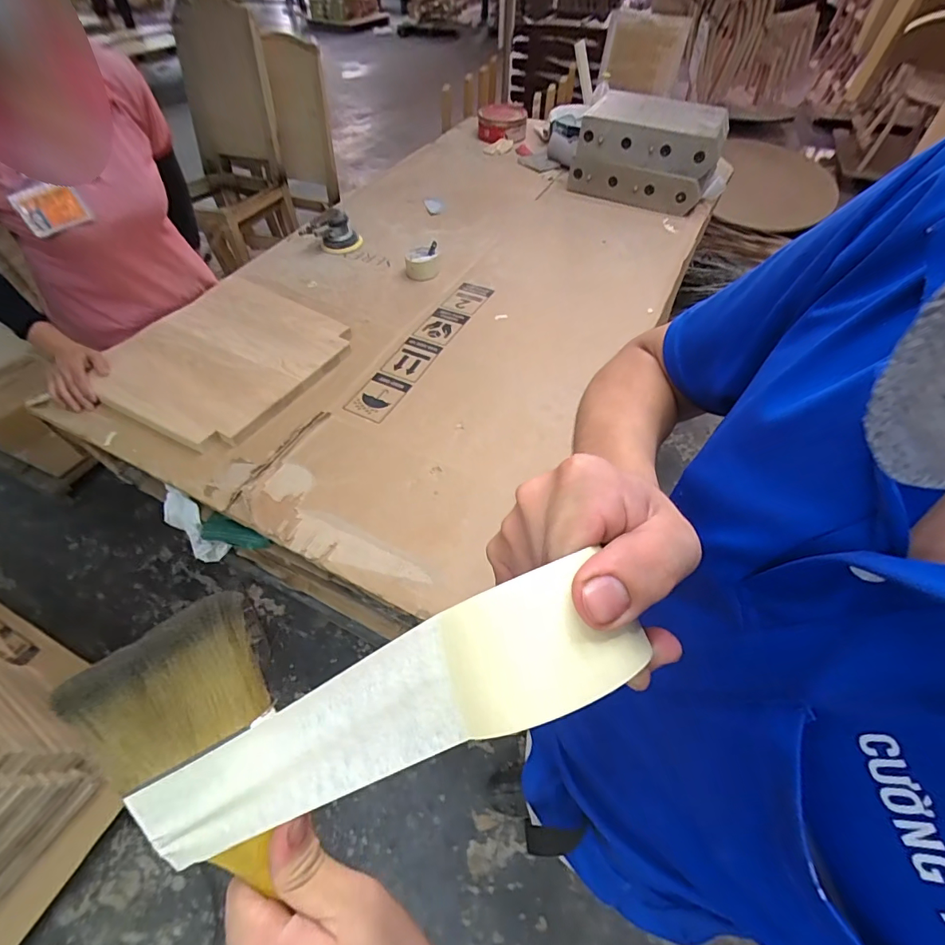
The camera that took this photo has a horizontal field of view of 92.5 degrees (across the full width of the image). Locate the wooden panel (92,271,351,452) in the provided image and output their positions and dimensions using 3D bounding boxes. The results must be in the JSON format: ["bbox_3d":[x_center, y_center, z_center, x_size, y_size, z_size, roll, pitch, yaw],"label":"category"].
[{"bbox_3d":[-0.525,-0.266,0.976,0.449,0.027,0.445,25,55,17],"label":"wooden panel"}]

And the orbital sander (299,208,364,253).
[{"bbox_3d":[-0.390,-0.668,1.253,0.121,0.088,0.096,-34,60,-25],"label":"orbital sander"}]

